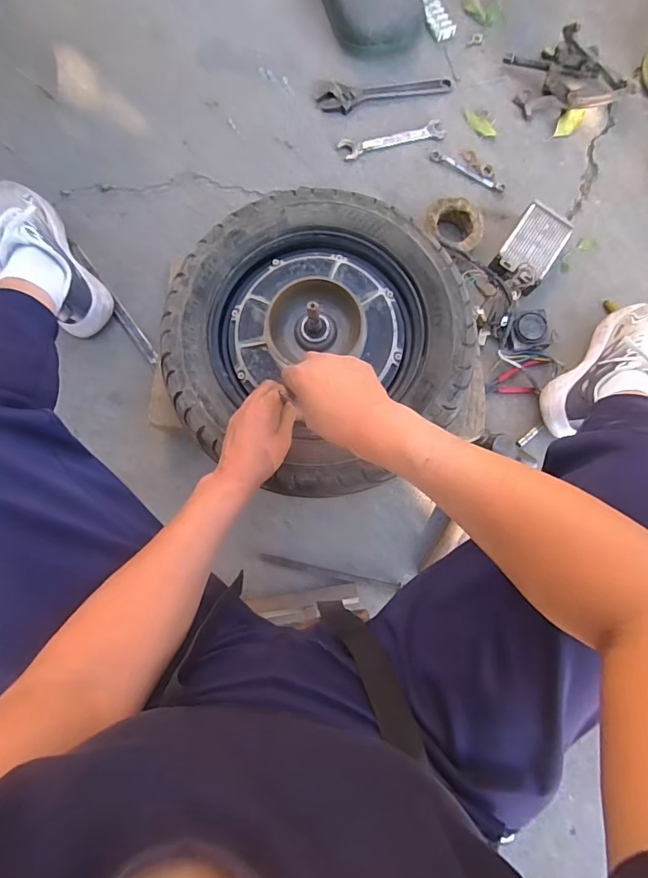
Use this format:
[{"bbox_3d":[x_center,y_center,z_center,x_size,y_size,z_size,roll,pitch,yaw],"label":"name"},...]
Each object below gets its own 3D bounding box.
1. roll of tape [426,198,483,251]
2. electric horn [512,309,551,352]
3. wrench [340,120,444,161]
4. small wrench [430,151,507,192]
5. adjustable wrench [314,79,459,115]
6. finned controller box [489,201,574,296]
[{"bbox_3d":[0.213,-0.349,0.760,0.098,0.039,0.085,31,82,2],"label":"roll of tape"},{"bbox_3d":[0.334,-0.177,0.746,0.059,0.032,0.066,-3,81,-4],"label":"electric horn"},{"bbox_3d":[0.117,-0.517,0.787,0.179,0.008,0.037,-15,84,-4],"label":"wrench"},{"bbox_3d":[0.247,-0.458,0.784,0.138,0.006,0.017,26,83,1],"label":"small wrench"},{"bbox_3d":[0.110,-0.611,0.810,0.243,0.013,0.059,-5,83,-3],"label":"adjustable wrench"},{"bbox_3d":[0.335,-0.306,0.745,0.086,0.050,0.145,34,80,2],"label":"finned controller box"}]

